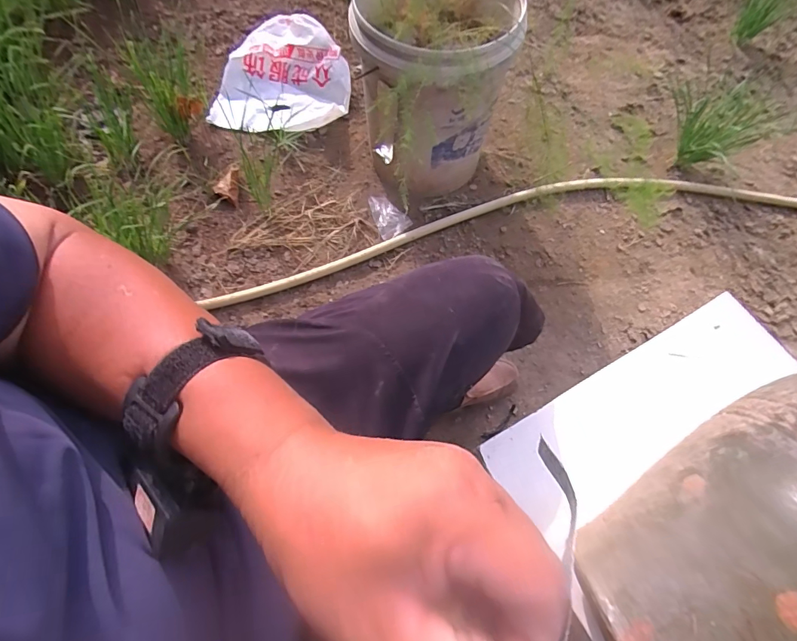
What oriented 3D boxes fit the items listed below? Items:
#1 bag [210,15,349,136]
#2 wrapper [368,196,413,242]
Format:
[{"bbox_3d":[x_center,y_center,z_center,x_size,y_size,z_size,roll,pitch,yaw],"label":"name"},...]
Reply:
[{"bbox_3d":[-0.291,-0.629,1.120,0.341,0.114,0.354,3,66,1],"label":"bag"},{"bbox_3d":[-0.022,-0.240,0.977,0.074,0.015,0.117,-23,68,-10],"label":"wrapper"}]

